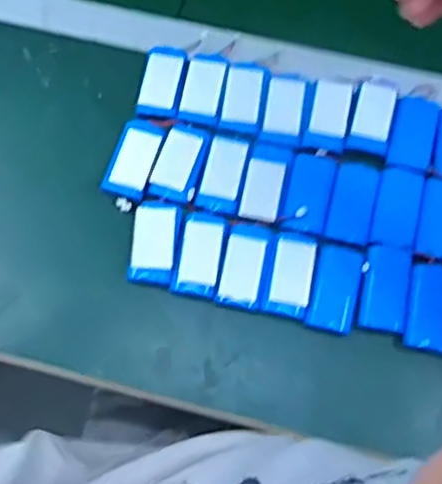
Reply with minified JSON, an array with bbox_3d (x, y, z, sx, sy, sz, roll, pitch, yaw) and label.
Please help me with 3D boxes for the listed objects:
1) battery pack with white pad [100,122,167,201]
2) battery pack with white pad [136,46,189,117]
[{"bbox_3d":[-0.074,-0.069,0.563,0.037,0.022,0.067,17,71,5],"label":"battery pack with white pad"},{"bbox_3d":[-0.051,-0.144,0.579,0.037,0.008,0.071,10,70,3],"label":"battery pack with white pad"}]

